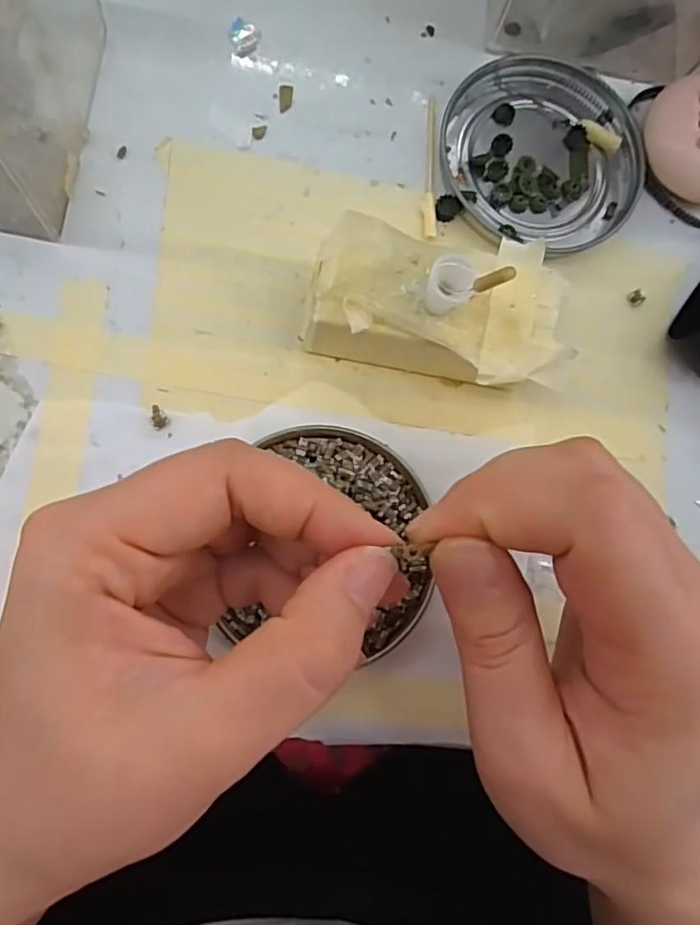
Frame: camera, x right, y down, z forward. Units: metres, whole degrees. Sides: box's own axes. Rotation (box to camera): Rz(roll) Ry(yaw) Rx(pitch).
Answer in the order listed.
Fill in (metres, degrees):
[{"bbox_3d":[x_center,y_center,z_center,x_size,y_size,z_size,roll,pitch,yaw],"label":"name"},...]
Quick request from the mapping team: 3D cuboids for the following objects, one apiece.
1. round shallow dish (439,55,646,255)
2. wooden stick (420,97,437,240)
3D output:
[{"bbox_3d":[0.075,-0.120,0.244,0.075,0.008,0.073,1,83,-7],"label":"round shallow dish"},{"bbox_3d":[0.030,-0.113,0.240,0.006,0.004,0.060,3,83,-7],"label":"wooden stick"}]

